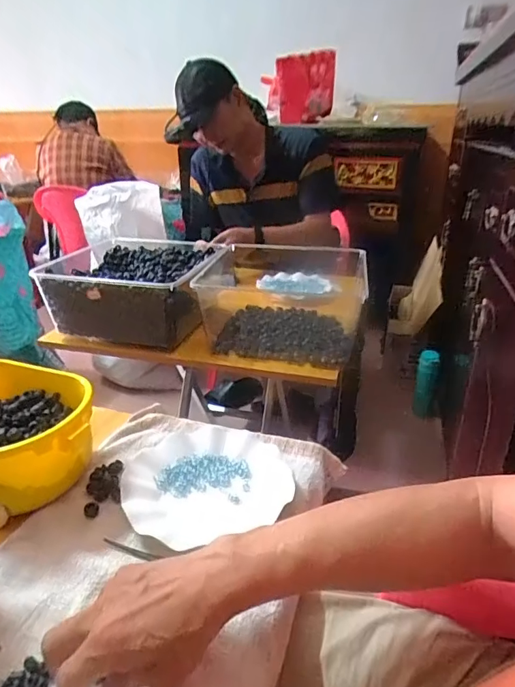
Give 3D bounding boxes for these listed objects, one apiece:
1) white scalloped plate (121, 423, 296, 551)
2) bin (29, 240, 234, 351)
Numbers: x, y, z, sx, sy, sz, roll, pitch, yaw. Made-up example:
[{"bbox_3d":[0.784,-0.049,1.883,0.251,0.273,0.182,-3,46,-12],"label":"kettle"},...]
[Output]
[{"bbox_3d":[-0.064,0.150,0.560,0.192,0.025,0.192,0,25,0],"label":"white scalloped plate"},{"bbox_3d":[-0.243,-0.115,1.014,0.317,0.142,0.312,6,26,12],"label":"bin"}]

